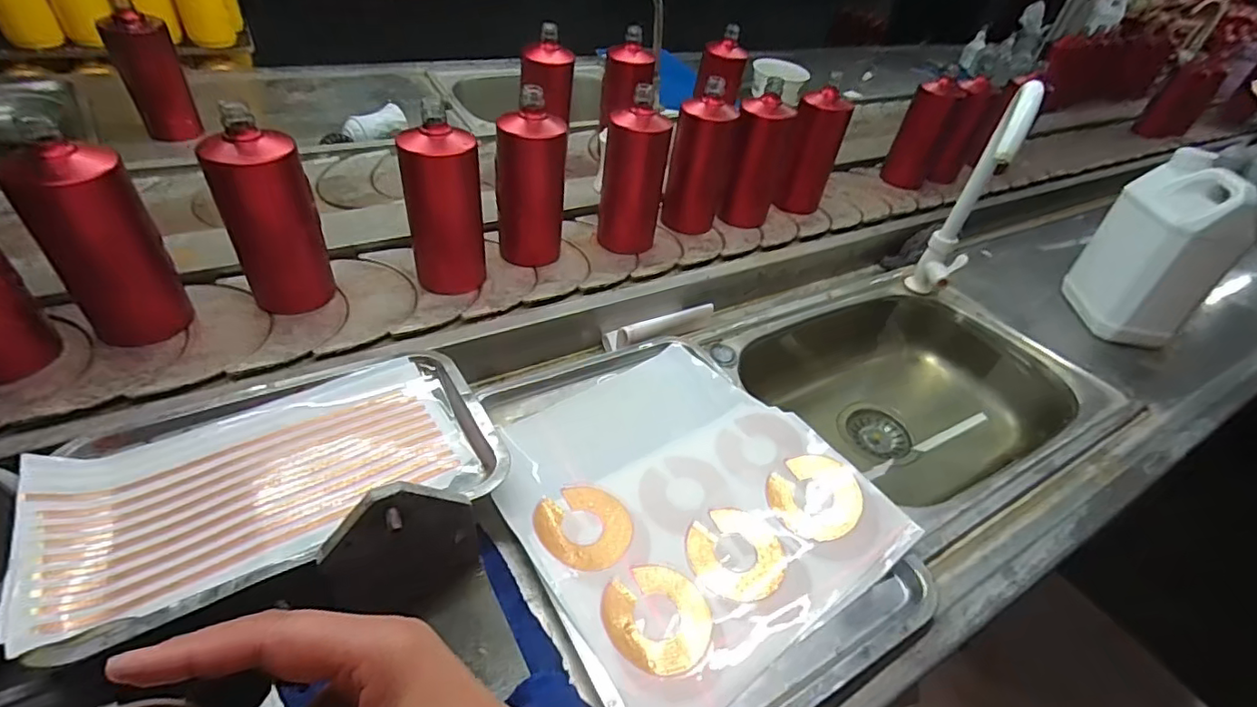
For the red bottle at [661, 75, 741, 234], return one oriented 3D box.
[{"bbox_3d":[0.104,-0.273,0.818,0.085,0.189,0.078,8,43,3],"label":"red bottle"}]

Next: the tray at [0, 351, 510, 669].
[{"bbox_3d":[-0.265,0.083,0.436,0.301,0.029,0.208,-17,42,-30],"label":"tray"}]

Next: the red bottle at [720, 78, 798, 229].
[{"bbox_3d":[0.193,-0.294,0.866,0.082,0.182,0.085,15,43,11],"label":"red bottle"}]

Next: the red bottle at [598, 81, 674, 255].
[{"bbox_3d":[0.008,-0.232,0.758,0.084,0.198,0.066,8,43,3],"label":"red bottle"}]

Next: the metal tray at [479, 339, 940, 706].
[{"bbox_3d":[0.044,0.124,0.514,0.290,0.039,0.377,-20,49,-27],"label":"metal tray"}]

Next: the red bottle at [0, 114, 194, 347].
[{"bbox_3d":[-0.482,-0.092,0.523,0.068,0.195,0.065,4,42,-1],"label":"red bottle"}]

